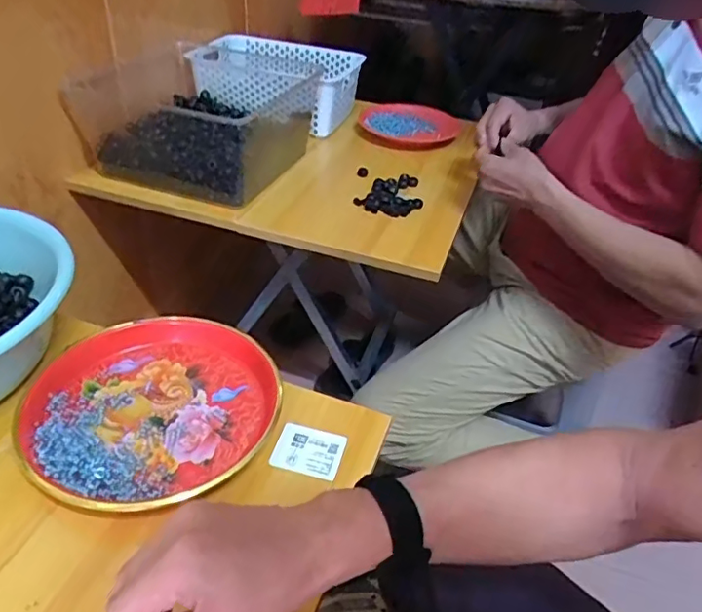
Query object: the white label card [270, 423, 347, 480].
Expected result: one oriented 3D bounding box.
[{"bbox_3d":[-0.037,0.128,0.505,0.059,0.004,0.049,14,41,8],"label":"white label card"}]

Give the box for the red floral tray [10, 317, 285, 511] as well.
[{"bbox_3d":[-0.180,0.087,0.514,0.205,0.033,0.215,25,42,24],"label":"red floral tray"}]

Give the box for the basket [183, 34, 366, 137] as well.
[{"bbox_3d":[-0.142,-0.435,1.079,0.290,0.102,0.209,19,40,17],"label":"basket"}]

